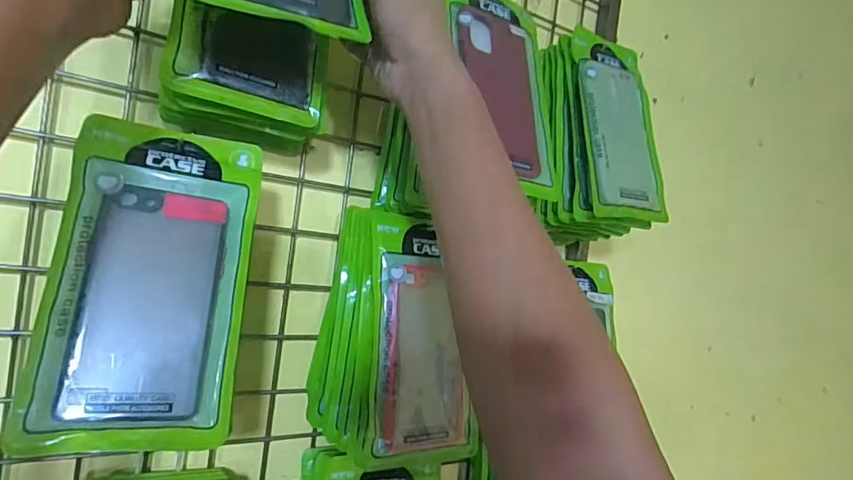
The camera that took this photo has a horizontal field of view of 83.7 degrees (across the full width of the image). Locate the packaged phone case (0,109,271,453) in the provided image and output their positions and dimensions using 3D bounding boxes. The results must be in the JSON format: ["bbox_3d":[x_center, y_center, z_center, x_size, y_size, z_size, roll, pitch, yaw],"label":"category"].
[{"bbox_3d":[-0.173,0.022,0.305,0.110,0.208,0.012,10,-21,-28],"label":"packaged phone case"}]

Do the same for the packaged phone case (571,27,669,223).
[{"bbox_3d":[0.212,-0.131,0.522,0.110,0.218,0.015,3,-14,-29],"label":"packaged phone case"}]

